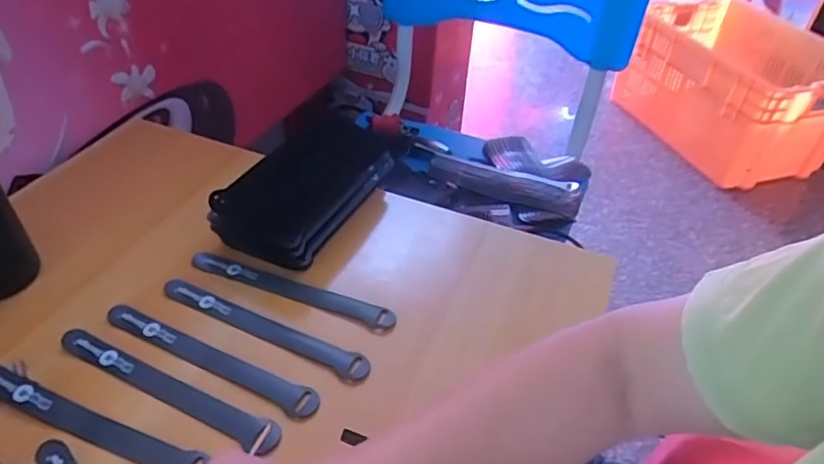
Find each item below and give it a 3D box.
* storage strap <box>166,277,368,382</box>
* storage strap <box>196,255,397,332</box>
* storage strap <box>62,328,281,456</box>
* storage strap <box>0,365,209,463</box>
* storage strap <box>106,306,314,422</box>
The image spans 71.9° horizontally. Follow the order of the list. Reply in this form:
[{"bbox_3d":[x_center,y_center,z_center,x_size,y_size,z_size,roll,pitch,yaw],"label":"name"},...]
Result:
[{"bbox_3d":[-0.124,0.077,0.469,0.194,0.007,0.019,19,44,16],"label":"storage strap"},{"bbox_3d":[-0.107,0.050,0.497,0.194,0.008,0.025,16,43,13],"label":"storage strap"},{"bbox_3d":[-0.184,0.115,0.423,0.198,0.004,0.022,18,52,18],"label":"storage strap"},{"bbox_3d":[-0.233,0.131,0.399,0.185,0.007,0.020,17,43,14],"label":"storage strap"},{"bbox_3d":[-0.160,0.096,0.442,0.196,0.005,0.022,19,44,16],"label":"storage strap"}]

